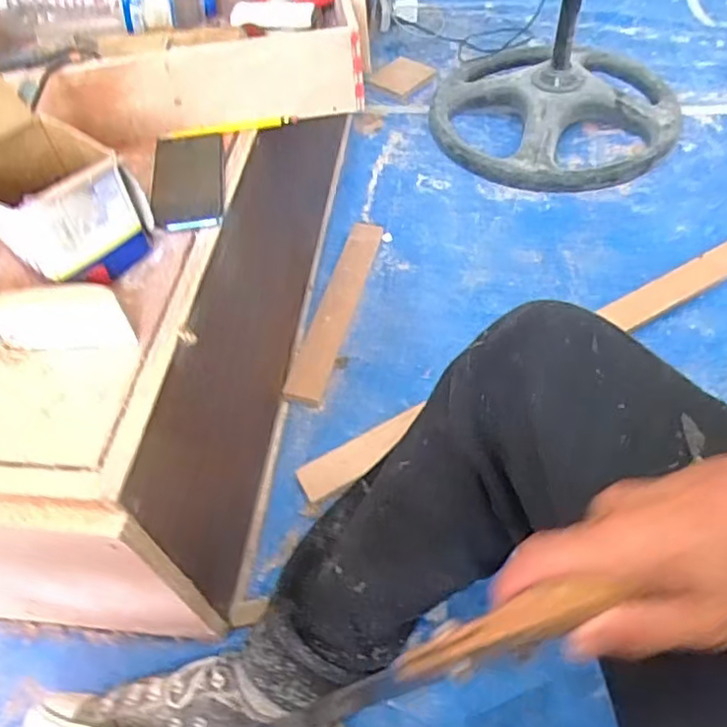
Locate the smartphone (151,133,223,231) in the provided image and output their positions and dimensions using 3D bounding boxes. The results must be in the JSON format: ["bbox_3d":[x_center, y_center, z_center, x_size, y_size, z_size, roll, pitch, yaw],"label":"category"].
[{"bbox_3d":[-0.186,-0.196,0.656,0.073,0.013,0.163,-9,53,-1],"label":"smartphone"}]

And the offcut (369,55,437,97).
[{"bbox_3d":[0.087,-0.648,1.398,0.114,0.012,0.126,35,63,27],"label":"offcut"}]

